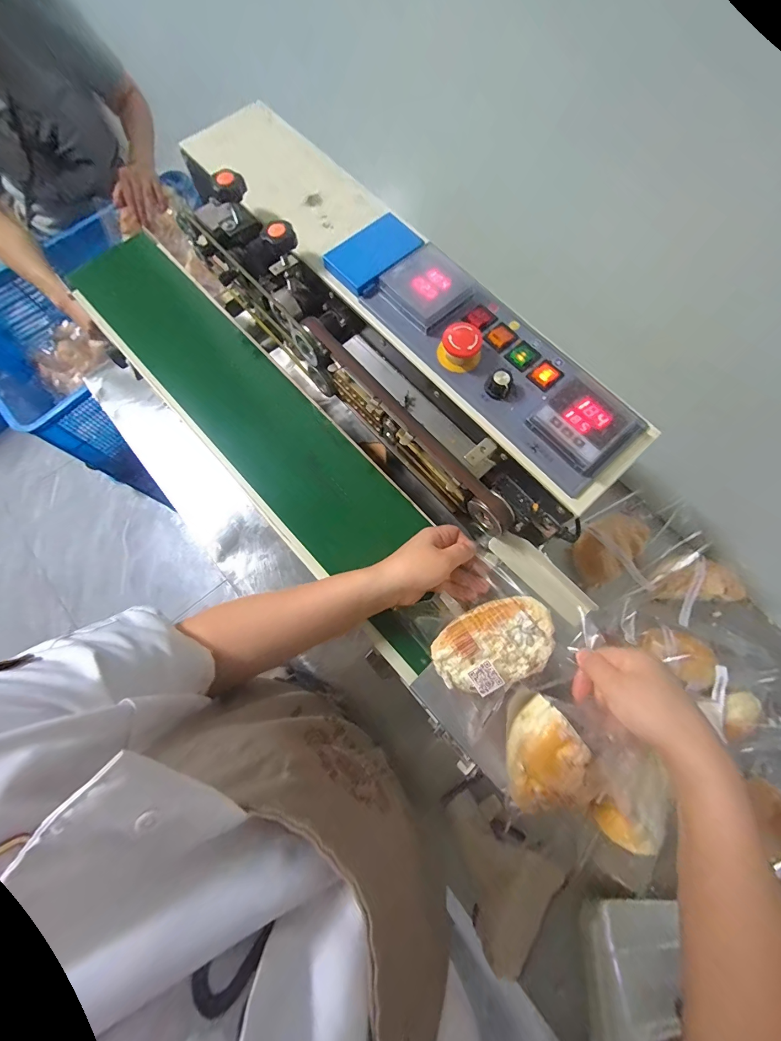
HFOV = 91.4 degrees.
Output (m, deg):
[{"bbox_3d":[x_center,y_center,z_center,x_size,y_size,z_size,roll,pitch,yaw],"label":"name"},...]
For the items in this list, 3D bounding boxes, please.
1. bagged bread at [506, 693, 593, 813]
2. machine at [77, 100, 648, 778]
[{"bbox_3d":[0.126,0.201,0.320,0.075,0.036,0.071,-43,78,-11],"label":"bagged bread"},{"bbox_3d":[-0.041,-0.123,0.506,0.350,0.280,0.683,-43,78,-11],"label":"machine"}]

